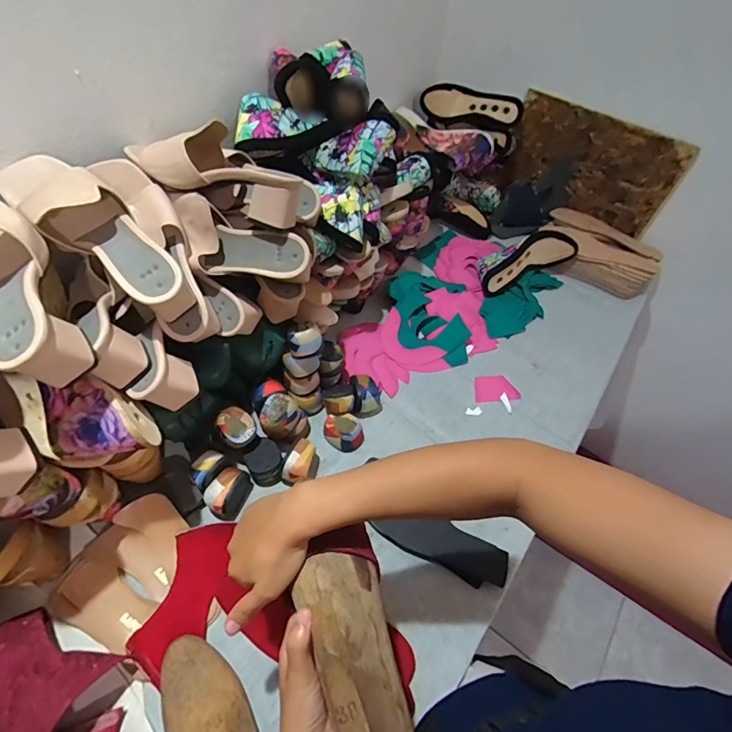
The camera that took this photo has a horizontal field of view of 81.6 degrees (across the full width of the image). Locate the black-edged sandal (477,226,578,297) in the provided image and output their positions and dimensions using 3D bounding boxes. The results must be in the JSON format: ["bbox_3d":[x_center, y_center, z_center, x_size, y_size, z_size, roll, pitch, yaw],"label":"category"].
[{"bbox_3d":[0.336,-0.232,0.906,0.229,0.082,0.082,-21,57,-20],"label":"black-edged sandal"}]

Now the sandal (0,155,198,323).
[{"bbox_3d":[-0.289,-0.148,0.462,0.235,0.087,0.082,40,57,3],"label":"sandal"}]

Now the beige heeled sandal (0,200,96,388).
[{"bbox_3d":[-0.342,-0.083,0.401,0.234,0.076,0.095,39,59,23],"label":"beige heeled sandal"}]

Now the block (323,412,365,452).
[{"bbox_3d":[-0.035,0.100,0.658,0.062,0.036,0.046,25,54,13],"label":"block"}]

